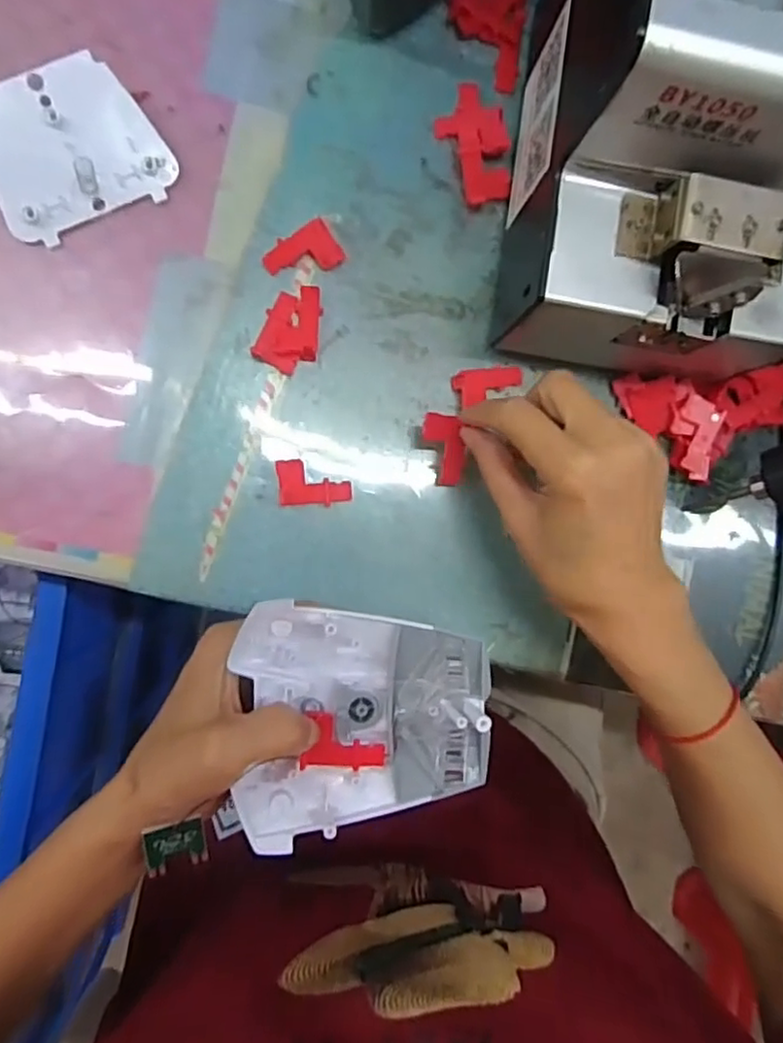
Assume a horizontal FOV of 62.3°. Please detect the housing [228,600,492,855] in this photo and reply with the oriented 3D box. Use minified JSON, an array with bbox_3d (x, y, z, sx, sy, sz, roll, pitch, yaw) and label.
[{"bbox_3d":[-0.011,0.083,0.280,0.106,0.021,0.096,-1,91,-7],"label":"housing"}]

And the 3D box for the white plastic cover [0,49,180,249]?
[{"bbox_3d":[-0.153,-0.177,0.308,0.080,0.020,0.064,-27,94,-6],"label":"white plastic cover"}]

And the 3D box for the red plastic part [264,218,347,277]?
[{"bbox_3d":[-0.045,-0.134,0.326,0.038,0.011,0.021,-28,94,-6],"label":"red plastic part"}]

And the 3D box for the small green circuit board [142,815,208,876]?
[{"bbox_3d":[-0.092,0.140,0.276,0.025,0.004,0.022,-10,111,-22],"label":"small green circuit board"}]

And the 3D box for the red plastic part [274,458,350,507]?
[{"bbox_3d":[-0.038,-0.019,0.326,0.037,0.011,0.023,1,91,-8],"label":"red plastic part"}]

